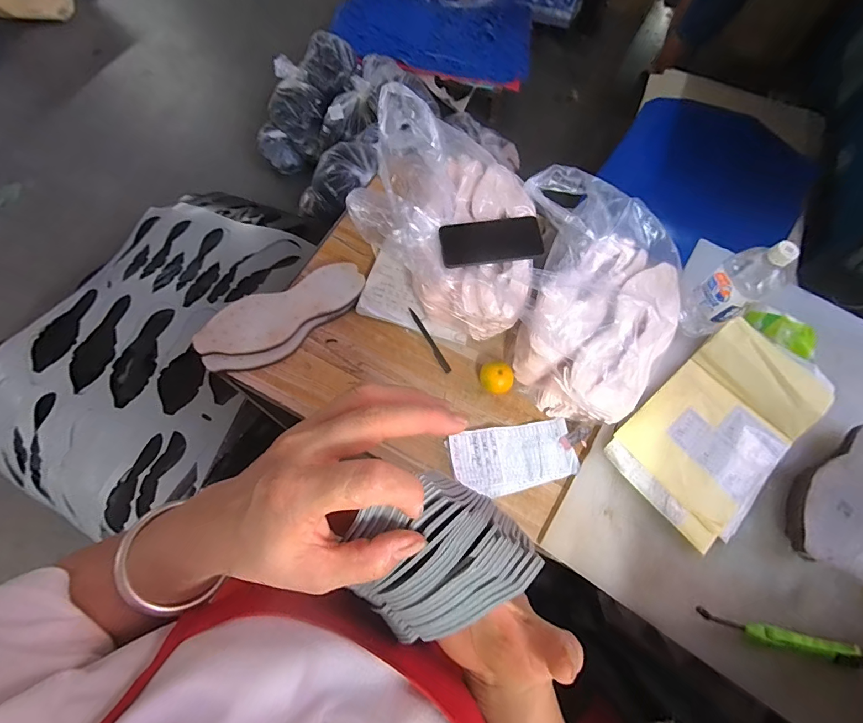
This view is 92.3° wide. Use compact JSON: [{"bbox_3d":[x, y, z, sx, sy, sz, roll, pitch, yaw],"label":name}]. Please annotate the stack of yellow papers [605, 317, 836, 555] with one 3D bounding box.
[{"bbox_3d":[0.472,0.105,0.677,0.354,0.034,0.205,-42,73,-12],"label":"stack of yellow papers"}]

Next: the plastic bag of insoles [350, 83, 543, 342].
[{"bbox_3d":[0.053,-0.233,0.684,0.324,0.261,0.242,41,71,13],"label":"plastic bag of insoles"}]

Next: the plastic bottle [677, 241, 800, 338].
[{"bbox_3d":[0.489,-0.120,0.665,0.083,0.198,0.081,-30,72,-14],"label":"plastic bottle"}]

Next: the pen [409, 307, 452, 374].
[{"bbox_3d":[-0.006,-0.039,0.750,0.012,0.014,0.140,-29,72,-14],"label":"pen"}]

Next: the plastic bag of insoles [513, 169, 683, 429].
[{"bbox_3d":[0.275,-0.103,0.702,0.237,0.166,0.383,7,68,0],"label":"plastic bag of insoles"}]

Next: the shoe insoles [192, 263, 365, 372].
[{"bbox_3d":[-0.253,-0.074,0.720,0.292,0.033,0.116,-24,88,-11],"label":"shoe insoles"}]

